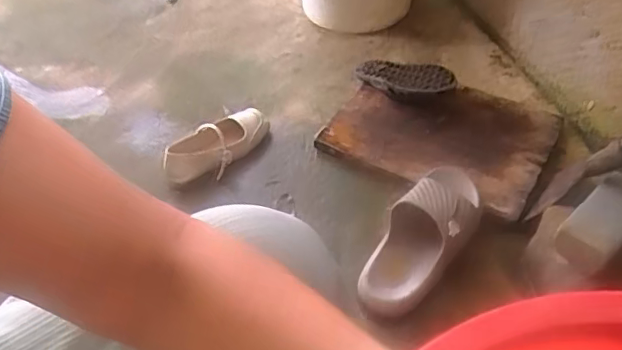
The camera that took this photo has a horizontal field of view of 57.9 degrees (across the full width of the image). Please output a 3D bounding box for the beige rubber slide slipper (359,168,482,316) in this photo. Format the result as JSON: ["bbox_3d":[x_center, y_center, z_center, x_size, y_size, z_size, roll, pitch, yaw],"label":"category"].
[{"bbox_3d":[0.159,0.095,0.830,0.102,0.079,0.248,31,82,26],"label":"beige rubber slide slipper"}]

